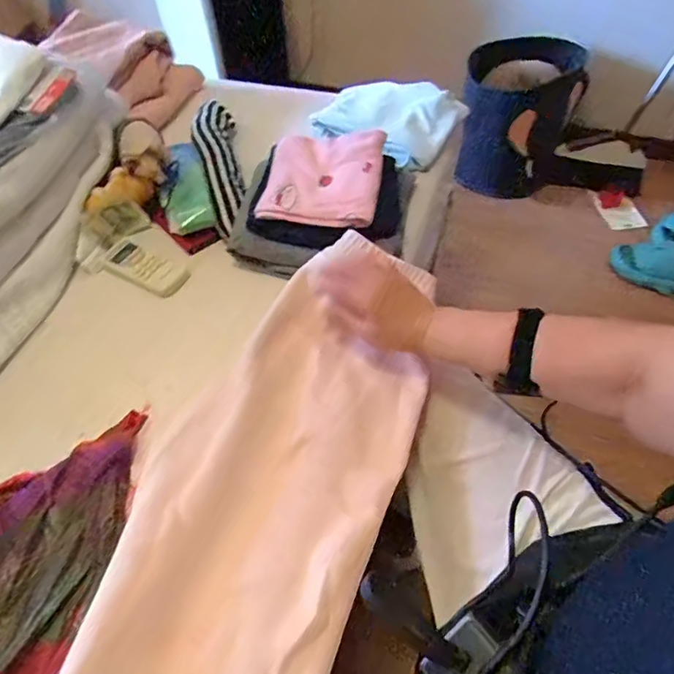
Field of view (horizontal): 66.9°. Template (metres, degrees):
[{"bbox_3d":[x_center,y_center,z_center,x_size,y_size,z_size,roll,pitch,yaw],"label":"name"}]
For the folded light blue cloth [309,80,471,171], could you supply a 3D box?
[{"bbox_3d":[0.078,-0.380,0.872,0.234,0.047,0.188,25,58,19],"label":"folded light blue cloth"}]

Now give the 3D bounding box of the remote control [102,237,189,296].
[{"bbox_3d":[-0.267,-0.099,0.701,0.121,0.020,0.058,31,60,22],"label":"remote control"}]

